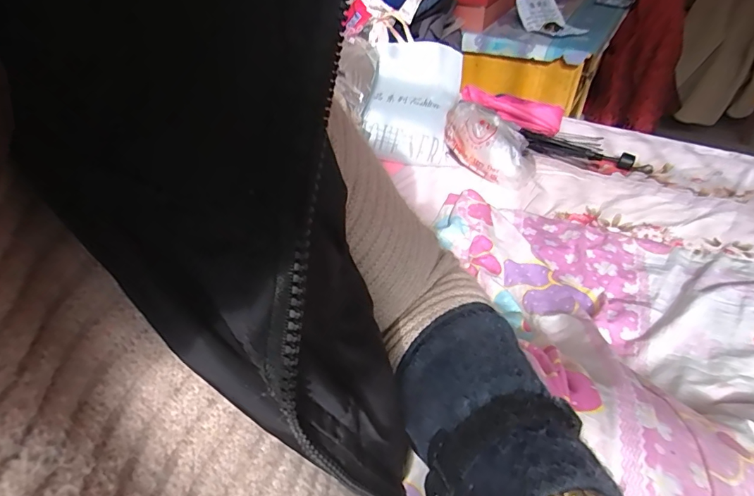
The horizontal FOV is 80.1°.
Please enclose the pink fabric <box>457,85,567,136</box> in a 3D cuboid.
[{"bbox_3d":[0.349,-0.364,1.171,0.264,0.049,0.073,22,46,6],"label":"pink fabric"}]

